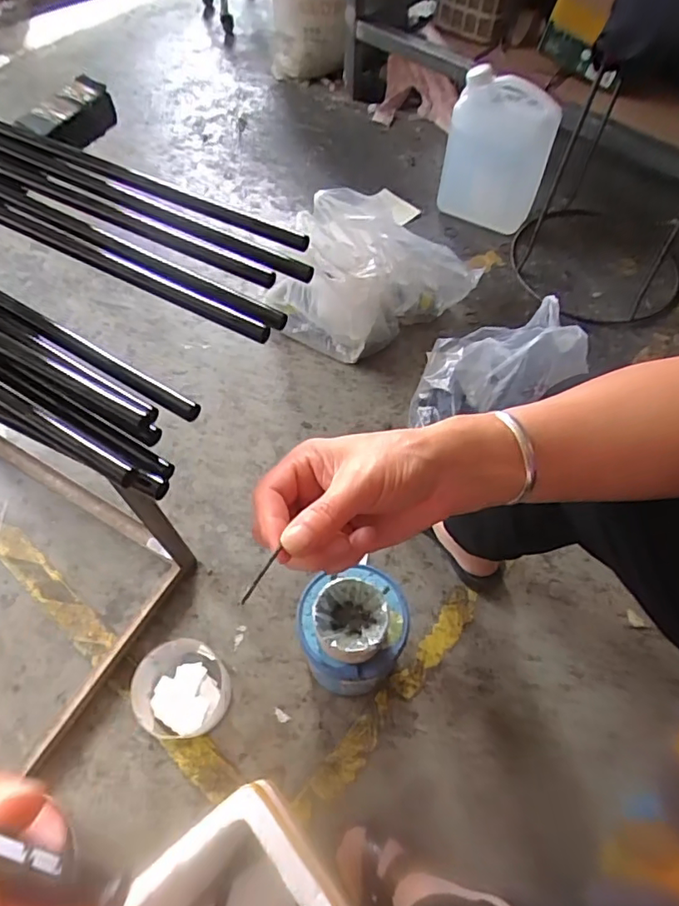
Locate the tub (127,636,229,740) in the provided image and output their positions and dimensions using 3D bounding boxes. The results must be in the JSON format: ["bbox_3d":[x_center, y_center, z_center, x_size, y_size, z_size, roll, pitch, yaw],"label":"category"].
[{"bbox_3d":[-0.207,0.308,0.725,0.116,0.066,0.109,0,60,-1],"label":"tub"}]

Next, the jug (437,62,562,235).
[{"bbox_3d":[0.323,-0.623,1.159,0.207,0.274,0.115,10,41,-3],"label":"jug"}]

